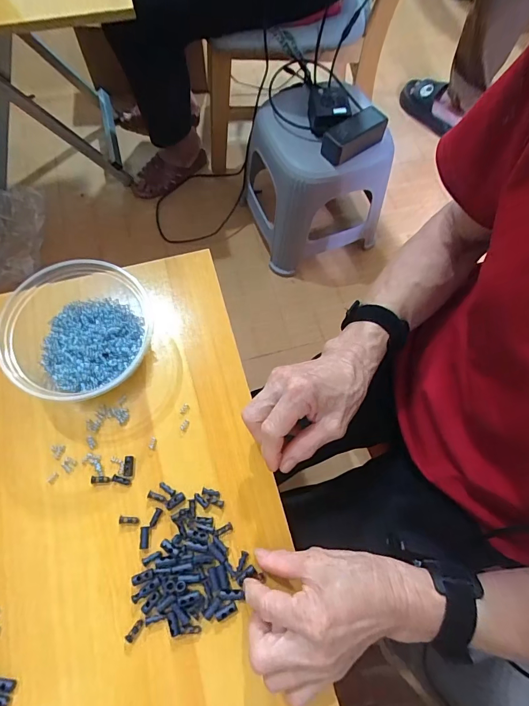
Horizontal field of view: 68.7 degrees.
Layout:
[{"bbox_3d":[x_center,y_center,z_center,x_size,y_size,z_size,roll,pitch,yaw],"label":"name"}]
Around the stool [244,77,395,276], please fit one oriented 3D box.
[{"bbox_3d":[0.111,-0.420,0.948,0.273,0.339,0.284,-23,71,-11],"label":"stool"}]

